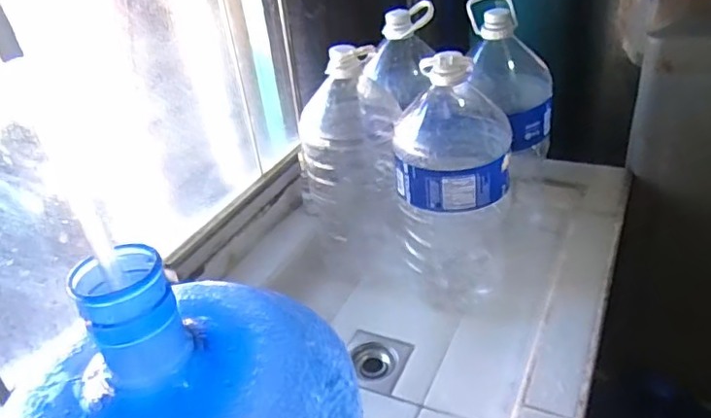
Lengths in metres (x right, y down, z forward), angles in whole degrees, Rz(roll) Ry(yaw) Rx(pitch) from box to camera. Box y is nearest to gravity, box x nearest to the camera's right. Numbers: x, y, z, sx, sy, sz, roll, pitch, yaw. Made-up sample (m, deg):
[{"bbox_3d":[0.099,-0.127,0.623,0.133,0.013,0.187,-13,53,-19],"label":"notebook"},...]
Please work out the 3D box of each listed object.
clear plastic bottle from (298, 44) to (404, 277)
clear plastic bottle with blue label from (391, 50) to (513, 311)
[{"bbox_3d":[-0.002,-0.080,0.972,0.148,0.372,0.149,2,34,13],"label":"clear plastic bottle"},{"bbox_3d":[0.151,-0.038,0.890,0.166,0.389,0.155,2,34,13],"label":"clear plastic bottle with blue label"}]

